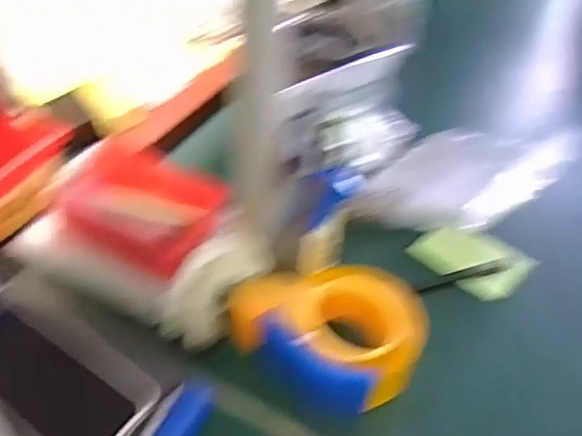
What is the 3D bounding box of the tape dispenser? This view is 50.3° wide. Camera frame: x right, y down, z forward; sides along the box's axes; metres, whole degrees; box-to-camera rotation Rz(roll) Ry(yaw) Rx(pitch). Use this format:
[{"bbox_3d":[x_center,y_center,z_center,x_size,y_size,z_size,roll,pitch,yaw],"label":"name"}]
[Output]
[{"bbox_3d":[0.031,0.105,0.524,0.160,0.056,0.118,-1,47,-4],"label":"tape dispenser"}]

